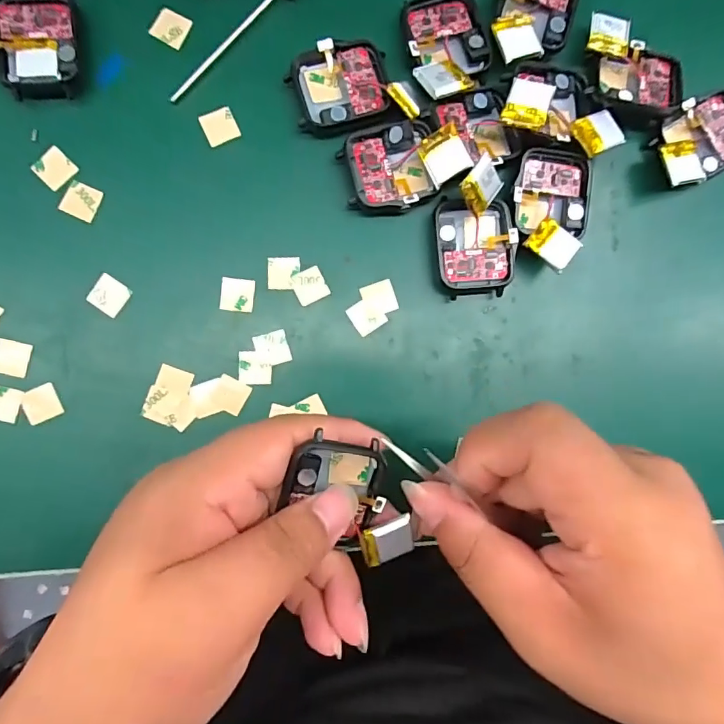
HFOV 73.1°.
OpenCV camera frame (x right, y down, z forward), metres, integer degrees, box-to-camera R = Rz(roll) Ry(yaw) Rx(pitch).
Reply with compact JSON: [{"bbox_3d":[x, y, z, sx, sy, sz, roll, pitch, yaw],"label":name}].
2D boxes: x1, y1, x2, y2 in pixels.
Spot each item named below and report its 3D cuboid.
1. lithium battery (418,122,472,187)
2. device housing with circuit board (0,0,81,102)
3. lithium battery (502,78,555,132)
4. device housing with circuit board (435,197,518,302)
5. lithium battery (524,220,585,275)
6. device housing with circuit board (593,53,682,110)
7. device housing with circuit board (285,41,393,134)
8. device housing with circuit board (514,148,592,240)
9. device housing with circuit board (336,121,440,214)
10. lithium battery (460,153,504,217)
[{"bbox_3d":[0.037,-0.093,0.221,0.019,0.004,0.021,-25,96,23],"label":"lithium battery"},{"bbox_3d":[-0.145,-0.142,0.219,0.035,0.010,0.047,-2,88,-5],"label":"device housing with circuit board"},{"bbox_3d":[0.075,-0.117,0.221,0.019,0.004,0.023,20,83,8],"label":"lithium battery"},{"bbox_3d":[0.054,-0.055,0.234,0.036,0.011,0.045,-2,88,-5],"label":"device housing with circuit board"},{"bbox_3d":[0.090,-0.055,0.228,0.021,0.004,0.018,41,82,2],"label":"lithium battery"},{"bbox_3d":[0.134,-0.138,0.238,0.043,0.007,0.029,6,87,-4],"label":"device housing with circuit board"},{"bbox_3d":[-0.010,-0.129,0.230,0.045,0.010,0.036,-20,89,-5],"label":"device housing with circuit board"},{"bbox_3d":[0.091,-0.082,0.238,0.037,0.010,0.038,6,87,-4],"label":"device housing with circuit board"},{"bbox_3d":[0.013,-0.090,0.229,0.041,0.012,0.040,-9,88,-5],"label":"device housing with circuit board"},{"bbox_3d":[0.055,-0.080,0.221,0.021,0.004,0.019,-54,129,-6],"label":"lithium battery"}]

